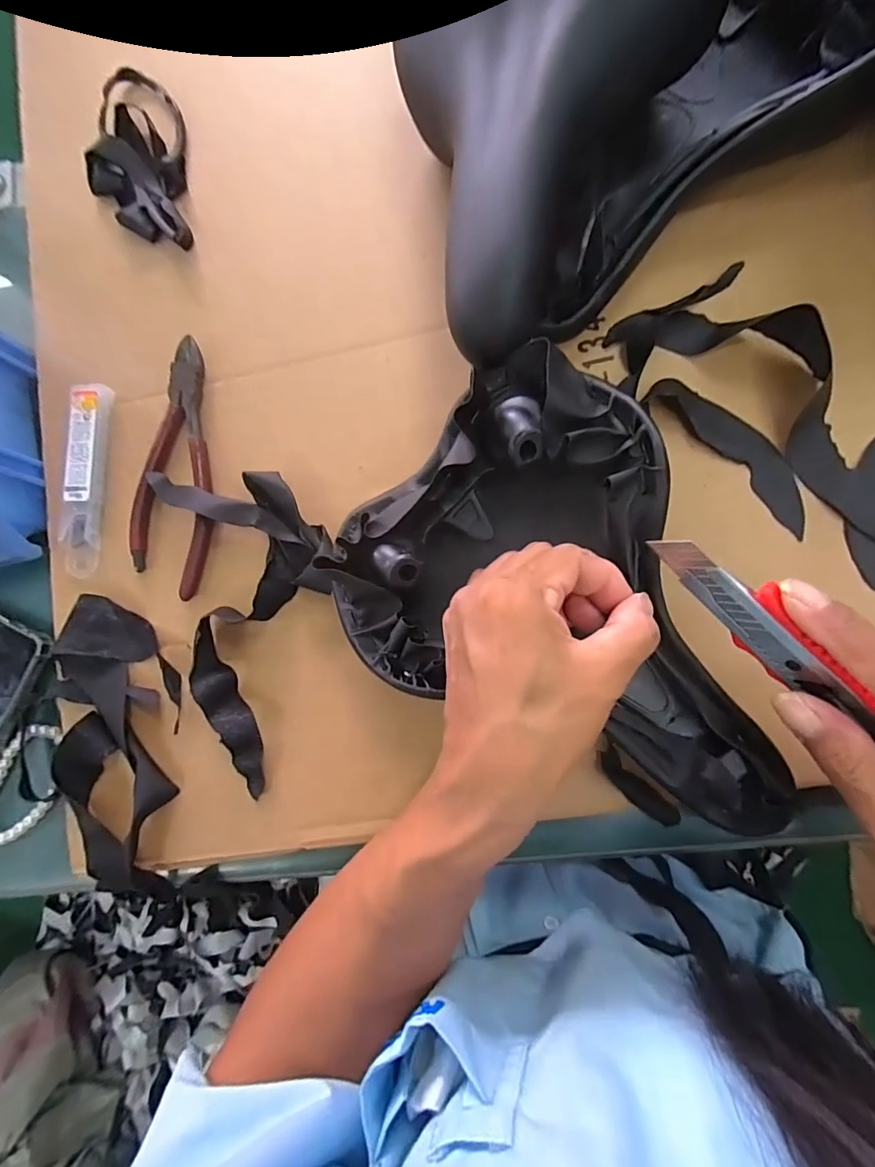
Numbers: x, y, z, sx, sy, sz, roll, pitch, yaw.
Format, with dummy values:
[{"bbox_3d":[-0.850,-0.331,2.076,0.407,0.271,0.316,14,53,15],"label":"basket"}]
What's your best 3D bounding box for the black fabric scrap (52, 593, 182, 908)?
[{"bbox_3d":[-0.197,0.097,0.295,0.080,0.019,0.175,-4,83,7],"label":"black fabric scrap"}]

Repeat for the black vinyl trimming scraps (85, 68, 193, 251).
[{"bbox_3d":[-0.212,-0.298,0.341,0.068,0.018,0.141,-8,82,6],"label":"black vinyl trimming scraps"}]

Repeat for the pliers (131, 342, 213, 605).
[{"bbox_3d":[-0.169,-0.076,0.314,0.051,0.010,0.166,1,83,7],"label":"pliers"}]

